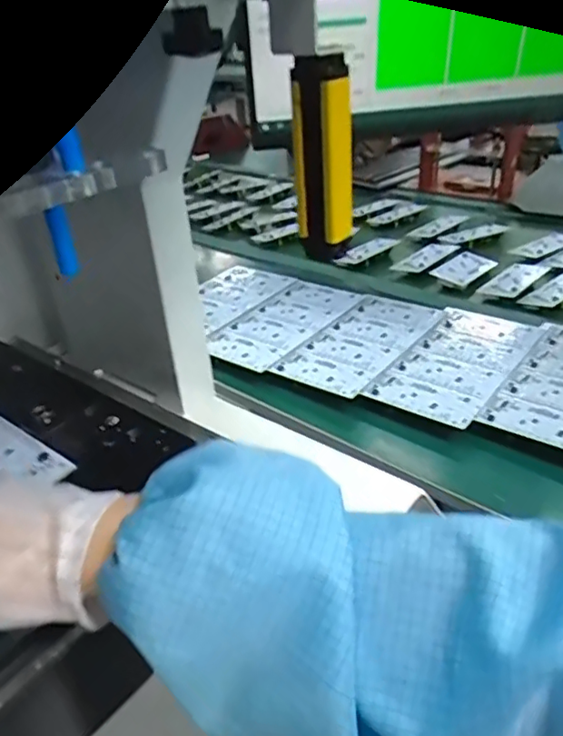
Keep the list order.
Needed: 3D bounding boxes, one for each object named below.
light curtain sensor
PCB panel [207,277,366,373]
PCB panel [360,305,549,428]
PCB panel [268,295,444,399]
[{"bbox_3d":[0.026,-0.122,0.350,0.035,0.117,0.024,19,44,31],"label":"light curtain sensor"},{"bbox_3d":[0.002,-0.059,0.734,0.105,0.004,0.197,25,50,38],"label":"PCB panel"},{"bbox_3d":[0.193,-0.008,0.643,0.112,0.009,0.209,25,49,34],"label":"PCB panel"},{"bbox_3d":[0.093,-0.033,0.684,0.107,0.006,0.208,25,49,38],"label":"PCB panel"}]

